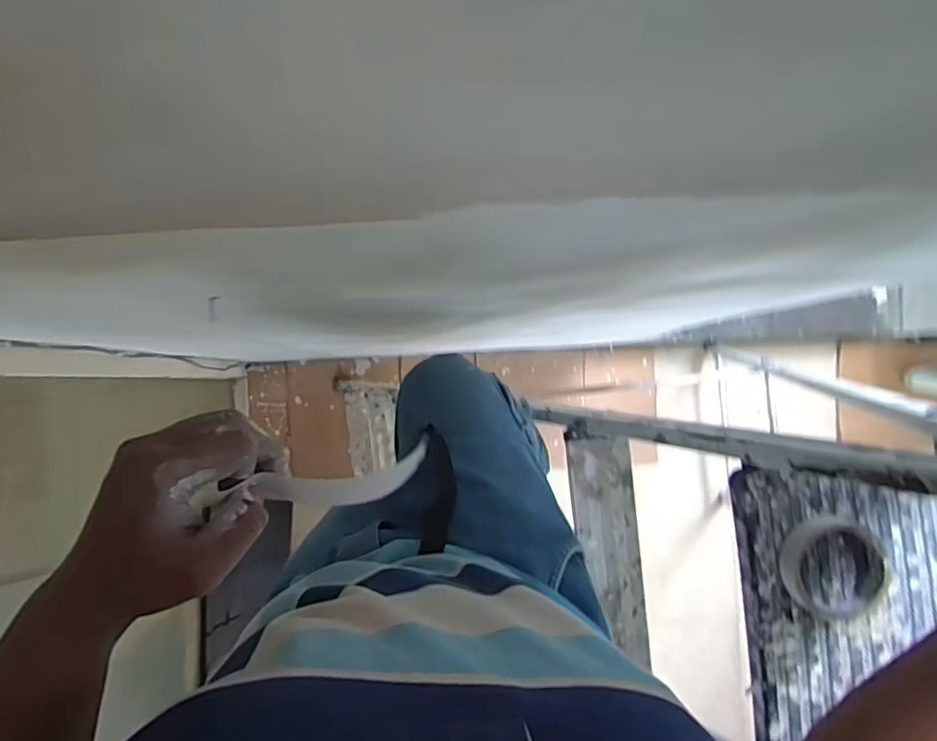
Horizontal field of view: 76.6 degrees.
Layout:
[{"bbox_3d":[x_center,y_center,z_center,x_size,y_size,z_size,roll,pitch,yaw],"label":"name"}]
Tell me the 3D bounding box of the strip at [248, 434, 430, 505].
[{"bbox_3d":[-0.077,0.069,0.378,0.124,0.007,0.033,-3,90,-41],"label":"strip"}]

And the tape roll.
[{"bbox_3d":[0.347,0.187,0.561,0.101,0.022,0.092,0,90,-4],"label":"tape roll"}]

